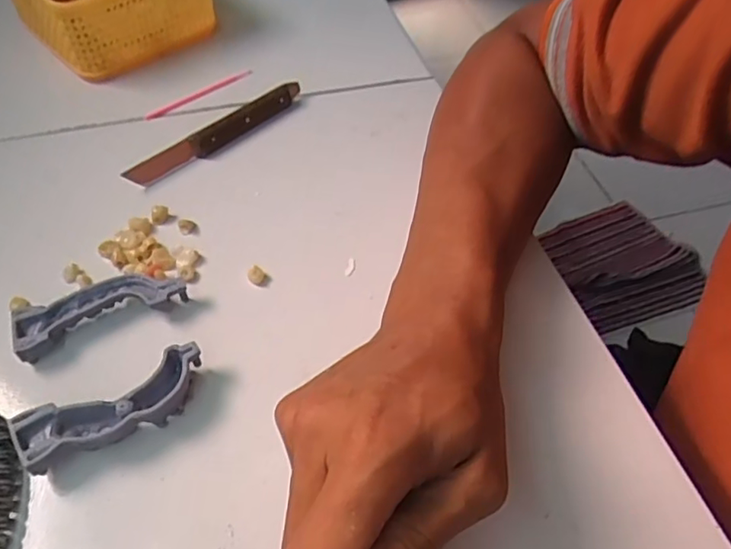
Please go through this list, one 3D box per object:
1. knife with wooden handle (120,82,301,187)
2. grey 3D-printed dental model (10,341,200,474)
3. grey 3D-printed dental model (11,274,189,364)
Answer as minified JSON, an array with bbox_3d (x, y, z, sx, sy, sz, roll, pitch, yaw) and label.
[{"bbox_3d":[-0.104,-0.107,0.422,0.026,0.014,0.152,35,58,21],"label":"knife with wooden handle"},{"bbox_3d":[-0.119,0.066,0.281,0.086,0.021,0.030,-26,59,-22],"label":"grey 3D-printed dental model"},{"bbox_3d":[-0.143,0.019,0.318,0.087,0.016,0.027,-20,56,-18],"label":"grey 3D-printed dental model"}]

